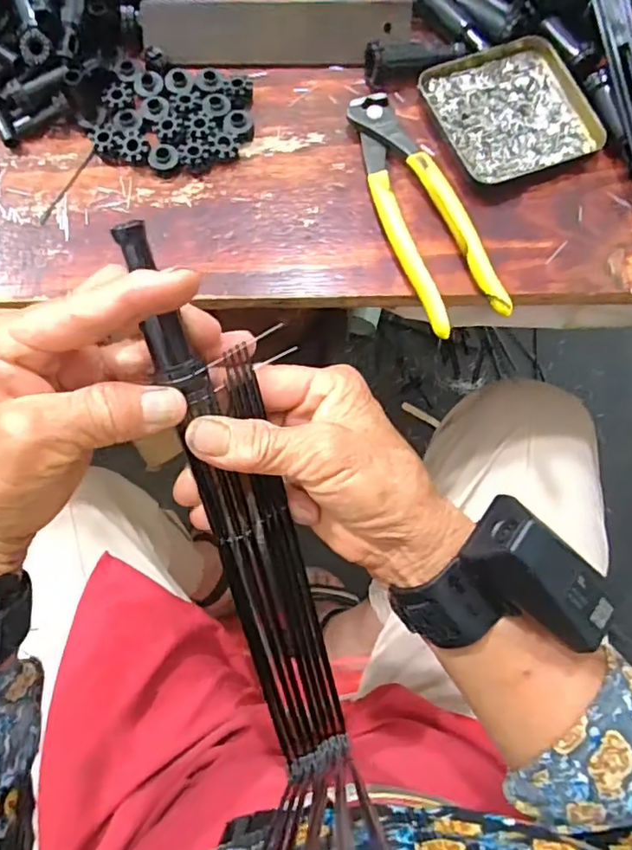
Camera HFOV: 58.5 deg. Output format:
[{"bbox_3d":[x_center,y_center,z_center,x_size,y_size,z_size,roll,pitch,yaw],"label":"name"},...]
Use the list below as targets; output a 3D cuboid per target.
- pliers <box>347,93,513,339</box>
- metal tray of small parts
[{"bbox_3d":[0.061,-0.132,0.347,0.046,0.014,0.164,-21,76,-7],"label":"pliers"},{"bbox_3d":[0.127,-0.208,0.371,0.093,0.012,0.095,-22,76,-7],"label":"metal tray of small parts"}]

